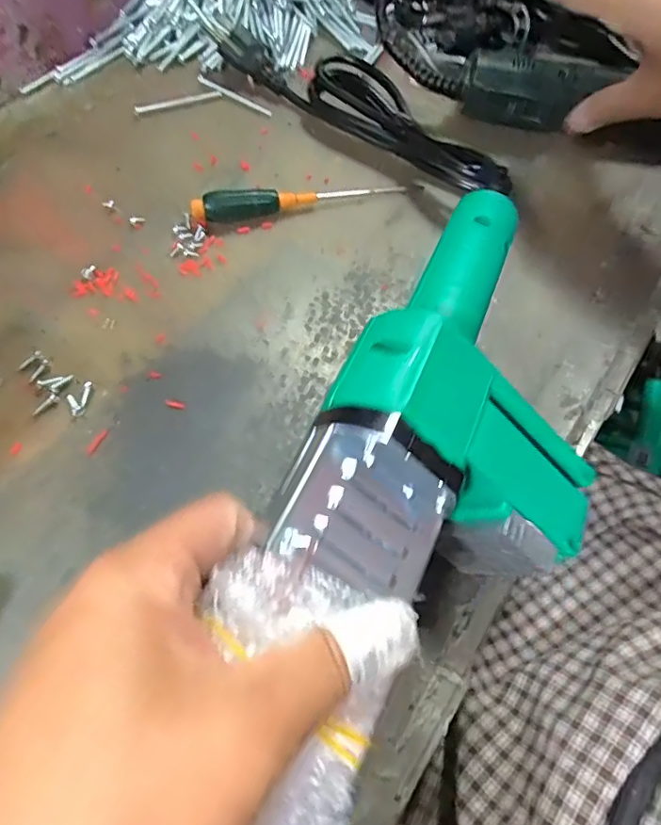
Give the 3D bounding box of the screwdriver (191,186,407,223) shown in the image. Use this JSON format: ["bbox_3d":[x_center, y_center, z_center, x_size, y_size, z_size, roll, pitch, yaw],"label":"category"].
[{"bbox_3d":[-0.018,-0.137,0.349,0.136,0.014,0.015,-11,65,-9],"label":"screwdriver"}]

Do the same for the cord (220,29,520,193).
[{"bbox_3d":[0.027,-0.207,0.376,0.224,0.033,0.043,37,67,14],"label":"cord"}]

